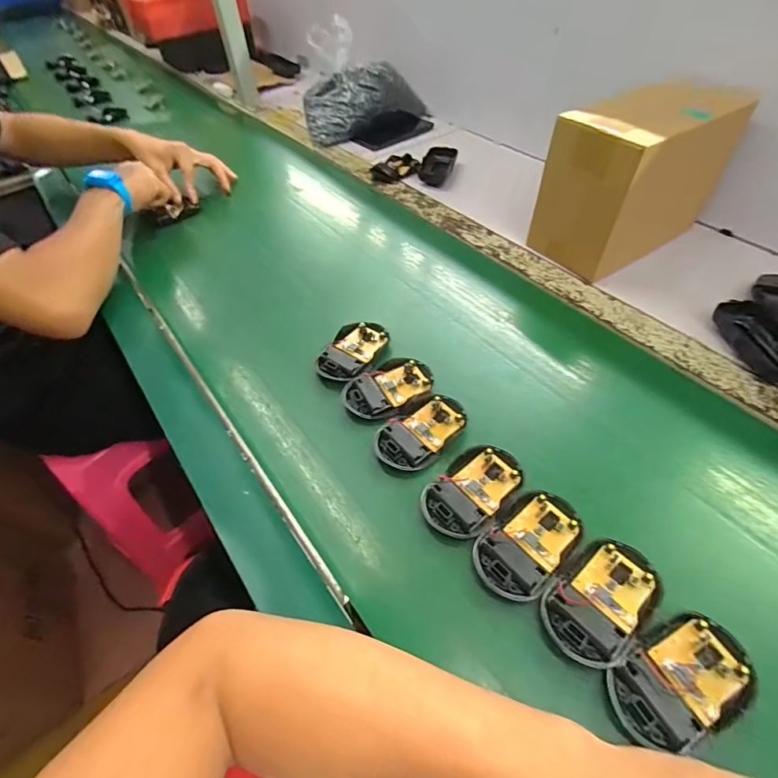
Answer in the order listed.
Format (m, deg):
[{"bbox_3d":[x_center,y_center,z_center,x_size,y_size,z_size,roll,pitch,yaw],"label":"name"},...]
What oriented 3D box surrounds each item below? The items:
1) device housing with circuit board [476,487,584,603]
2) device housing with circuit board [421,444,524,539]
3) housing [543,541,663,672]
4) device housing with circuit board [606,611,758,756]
[{"bbox_3d":[0.111,0.123,0.349,0.090,0.018,0.056,-36,57,-24],"label":"device housing with circuit board"},{"bbox_3d":[0.072,0.083,0.377,0.058,0.014,0.091,36,61,29],"label":"device housing with circuit board"},{"bbox_3d":[0.153,0.152,0.320,0.058,0.022,0.094,35,60,28],"label":"housing"},{"bbox_3d":[0.188,0.191,0.284,0.097,0.018,0.056,-27,53,-17],"label":"device housing with circuit board"}]

